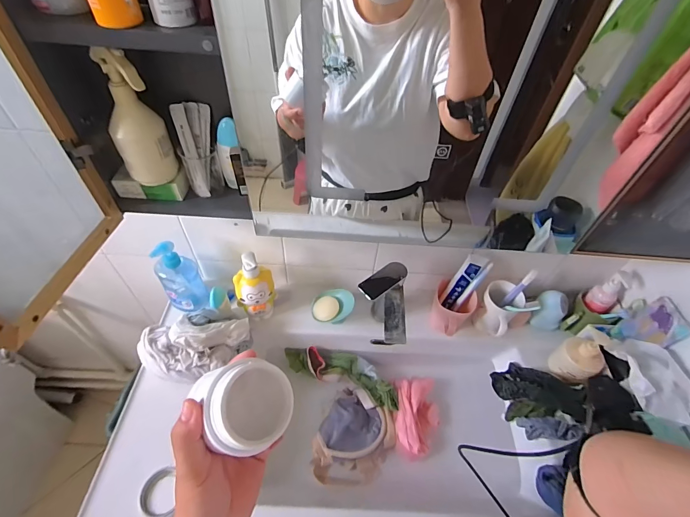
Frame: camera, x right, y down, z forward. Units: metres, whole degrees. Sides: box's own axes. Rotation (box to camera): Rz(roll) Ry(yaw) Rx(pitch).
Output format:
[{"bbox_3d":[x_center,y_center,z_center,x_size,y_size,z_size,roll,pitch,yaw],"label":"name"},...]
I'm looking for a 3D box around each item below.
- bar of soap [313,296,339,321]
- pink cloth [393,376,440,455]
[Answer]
[{"bbox_3d":[-0.042,0.111,0.781,0.055,0.017,0.051,1,50,-4],"label":"bar of soap"},{"bbox_3d":[0.155,0.333,0.750,0.095,0.031,0.154,4,50,-1],"label":"pink cloth"}]

